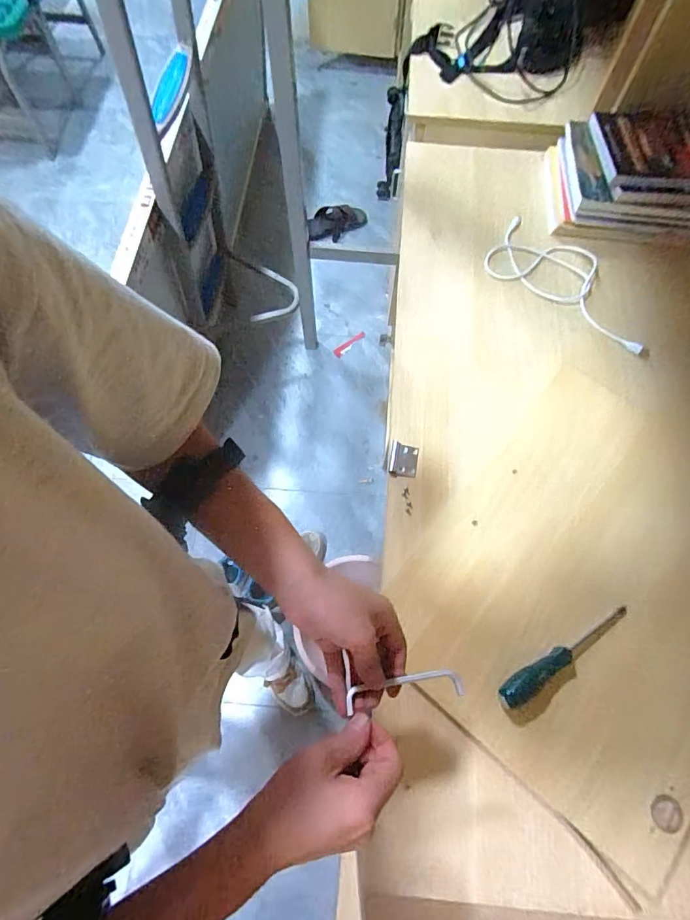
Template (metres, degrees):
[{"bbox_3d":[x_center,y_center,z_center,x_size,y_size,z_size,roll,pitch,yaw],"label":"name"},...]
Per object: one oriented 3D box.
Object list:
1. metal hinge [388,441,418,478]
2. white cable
[{"bbox_3d":[0.083,0.001,0.642,0.038,0.009,0.048,10,68,3],"label":"metal hinge"},{"bbox_3d":[0.390,-0.299,0.764,0.306,0.025,0.133,37,77,16],"label":"white cable"}]

